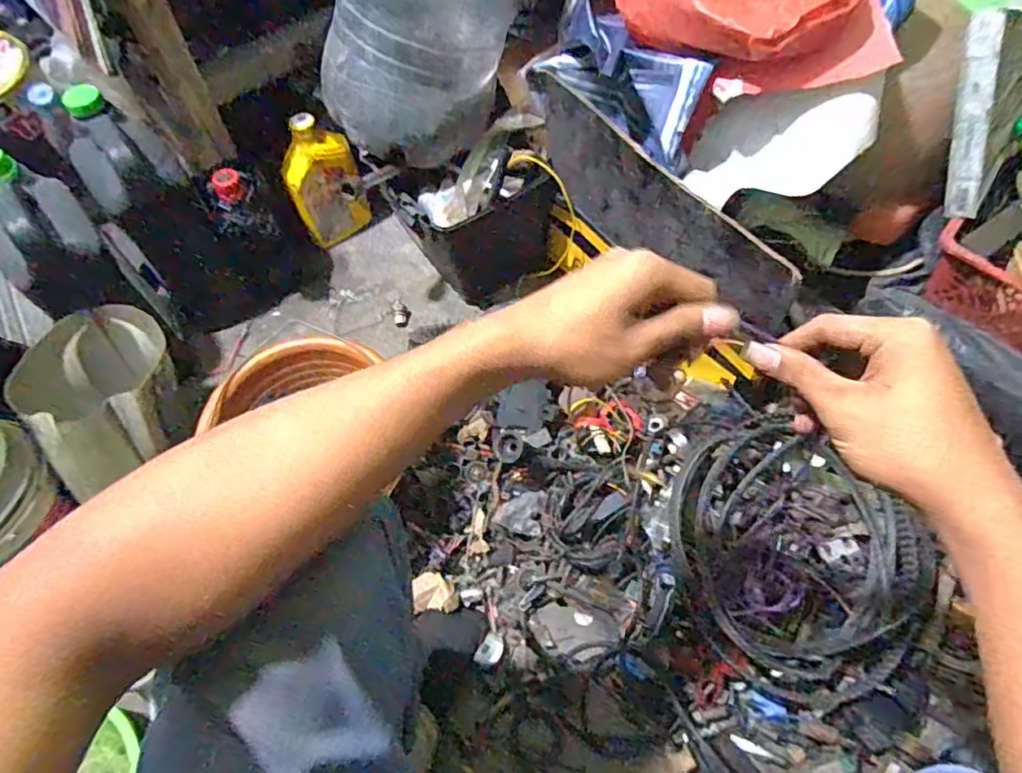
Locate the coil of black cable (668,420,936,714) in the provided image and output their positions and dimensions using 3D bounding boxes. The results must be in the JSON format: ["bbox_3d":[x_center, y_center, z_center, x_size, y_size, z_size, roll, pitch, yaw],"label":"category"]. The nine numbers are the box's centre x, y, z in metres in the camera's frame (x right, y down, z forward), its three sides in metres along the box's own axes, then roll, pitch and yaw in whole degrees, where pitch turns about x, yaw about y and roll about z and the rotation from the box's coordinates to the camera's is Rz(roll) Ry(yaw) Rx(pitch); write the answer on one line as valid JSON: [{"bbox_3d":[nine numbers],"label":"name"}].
[{"bbox_3d":[0.321,0.199,0.707,0.299,0.117,0.242,37,67,20],"label":"coil of black cable"}]

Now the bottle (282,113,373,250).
[{"bbox_3d":[-0.308,-0.335,1.004,0.115,0.197,0.058,-35,65,-18],"label":"bottle"}]

